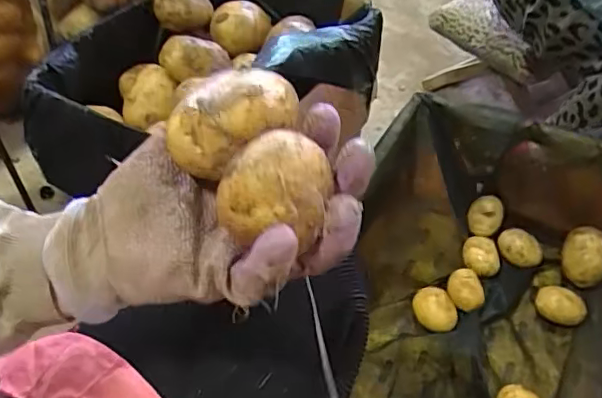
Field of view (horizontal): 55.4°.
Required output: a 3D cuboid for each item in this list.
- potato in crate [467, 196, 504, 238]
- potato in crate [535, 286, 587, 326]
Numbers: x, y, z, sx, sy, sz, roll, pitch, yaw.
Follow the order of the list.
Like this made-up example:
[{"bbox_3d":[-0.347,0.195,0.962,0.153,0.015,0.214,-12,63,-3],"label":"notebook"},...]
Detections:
[{"bbox_3d":[0.299,0.031,0.932,0.052,0.059,0.051,16,48,17],"label":"potato in crate"},{"bbox_3d":[0.382,0.160,0.848,0.067,0.040,0.043,30,53,28],"label":"potato in crate"}]

